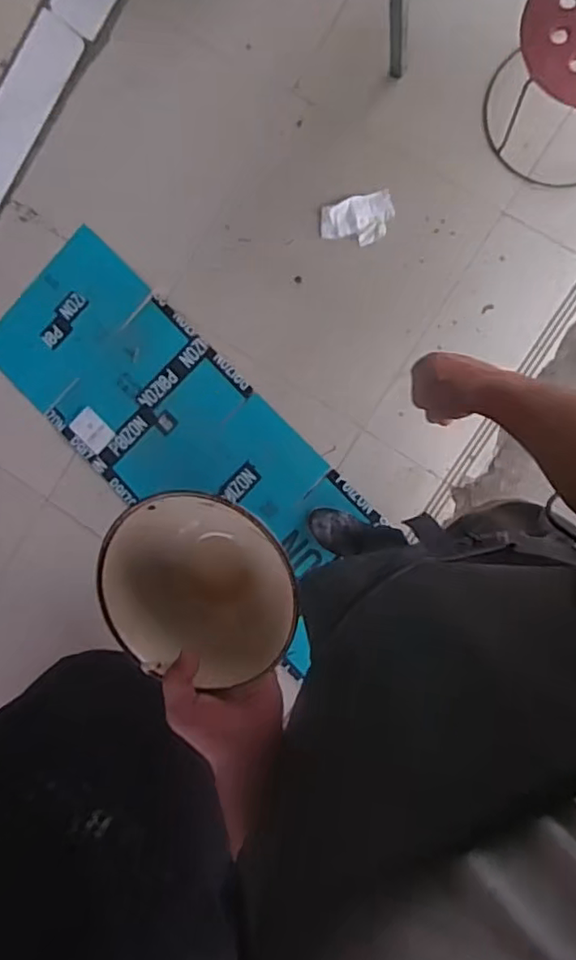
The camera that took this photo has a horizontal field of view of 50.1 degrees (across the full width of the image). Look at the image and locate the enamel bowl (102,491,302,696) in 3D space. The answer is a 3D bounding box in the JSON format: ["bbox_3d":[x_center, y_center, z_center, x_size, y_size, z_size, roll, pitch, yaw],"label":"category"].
[{"bbox_3d":[-0.075,0.101,0.536,0.168,0.080,0.139,25,95,7],"label":"enamel bowl"}]

